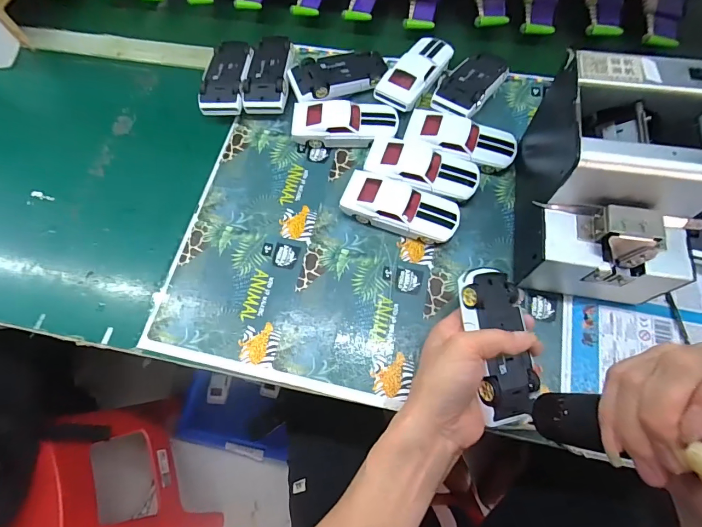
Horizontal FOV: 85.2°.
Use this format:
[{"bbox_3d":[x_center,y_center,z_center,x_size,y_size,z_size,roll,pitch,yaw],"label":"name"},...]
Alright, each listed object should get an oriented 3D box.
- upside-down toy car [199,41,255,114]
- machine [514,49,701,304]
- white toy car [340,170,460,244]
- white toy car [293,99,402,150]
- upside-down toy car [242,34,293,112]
[{"bbox_3d":[-0.161,-0.248,0.513,0.057,0.037,0.128,1,68,3],"label":"upside-down toy car"},{"bbox_3d":[0.243,-0.073,0.365,0.127,0.146,0.178,9,69,6],"label":"machine"},{"bbox_3d":[0.055,-0.063,0.427,0.127,0.030,0.055,19,69,10],"label":"white toy car"},{"bbox_3d":[-0.007,-0.174,0.474,0.126,0.033,0.054,0,67,2],"label":"white toy car"},{"bbox_3d":[-0.106,-0.252,0.509,0.054,0.034,0.124,4,67,4],"label":"upside-down toy car"}]

